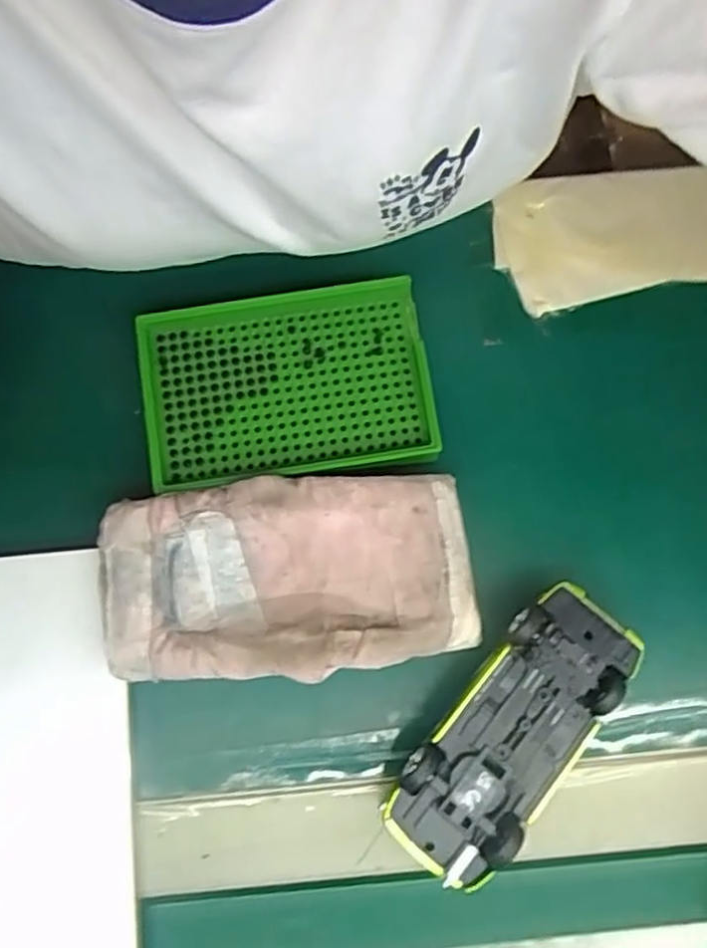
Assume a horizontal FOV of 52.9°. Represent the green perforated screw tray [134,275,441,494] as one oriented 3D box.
[{"bbox_3d":[-0.033,-0.045,0.349,0.135,0.014,0.093,-8,80,-1],"label":"green perforated screw tray"}]

